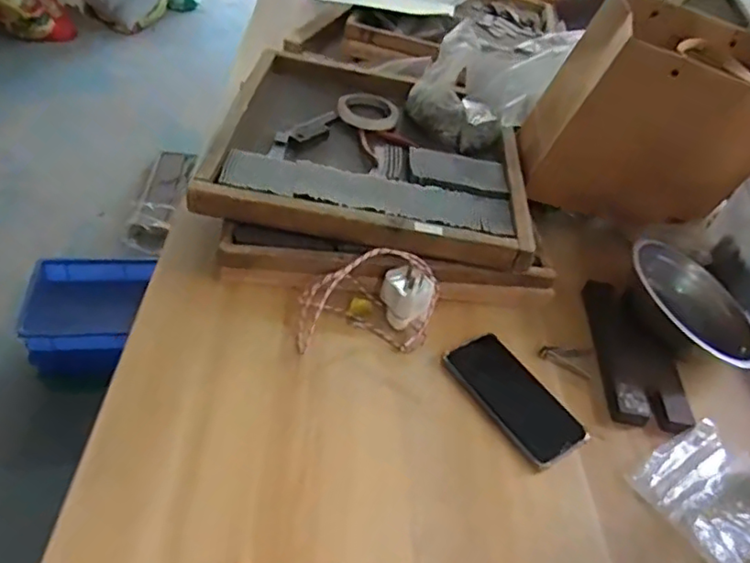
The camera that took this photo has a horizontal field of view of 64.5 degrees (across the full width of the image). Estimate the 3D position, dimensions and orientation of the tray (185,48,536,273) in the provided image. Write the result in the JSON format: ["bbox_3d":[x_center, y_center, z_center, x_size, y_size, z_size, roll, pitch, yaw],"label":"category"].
[{"bbox_3d":[0.003,-0.194,0.817,0.403,0.038,0.415,10,44,-3],"label":"tray"}]

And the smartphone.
[{"bbox_3d":[0.147,0.121,0.630,0.081,0.011,0.155,-21,53,-30],"label":"smartphone"}]

